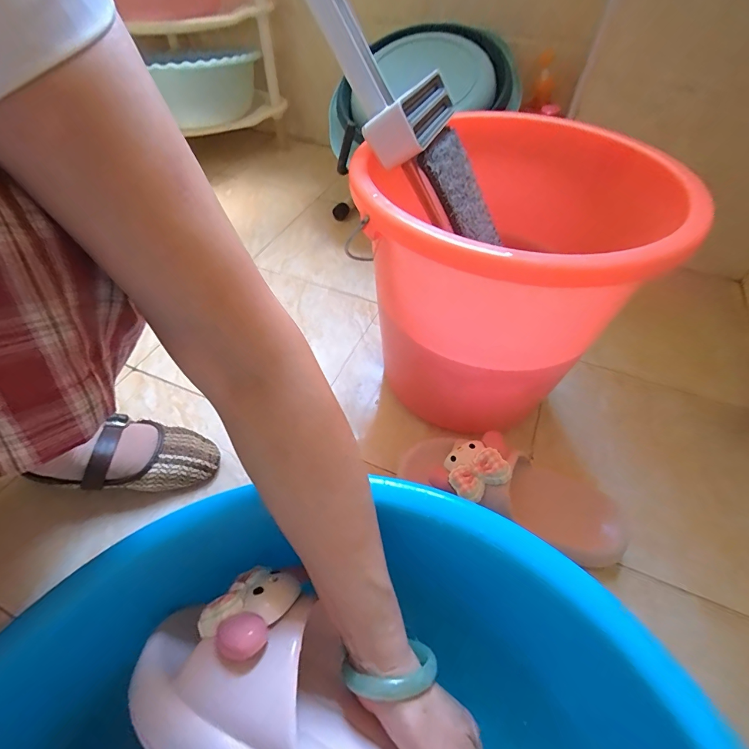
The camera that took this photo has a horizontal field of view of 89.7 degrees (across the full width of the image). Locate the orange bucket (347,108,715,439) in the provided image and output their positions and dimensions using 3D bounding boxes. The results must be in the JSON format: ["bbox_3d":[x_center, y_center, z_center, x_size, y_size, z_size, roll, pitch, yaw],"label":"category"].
[{"bbox_3d":[0.141,-0.087,0.465,0.292,0.315,0.277,0,51,1],"label":"orange bucket"}]

